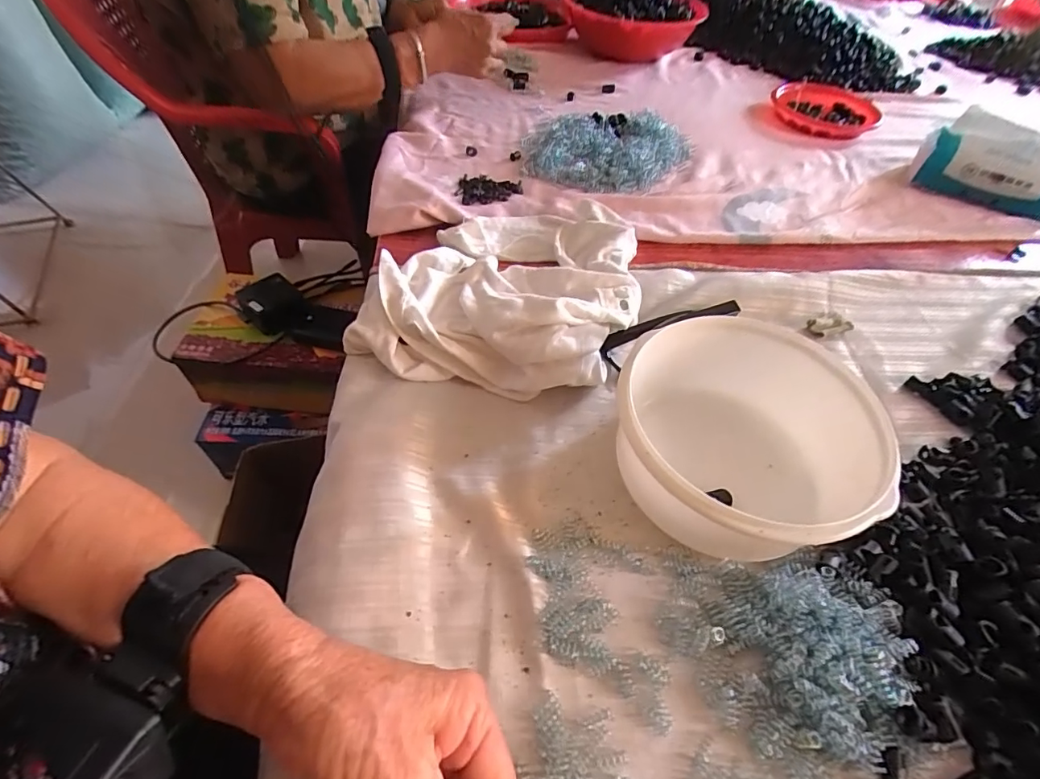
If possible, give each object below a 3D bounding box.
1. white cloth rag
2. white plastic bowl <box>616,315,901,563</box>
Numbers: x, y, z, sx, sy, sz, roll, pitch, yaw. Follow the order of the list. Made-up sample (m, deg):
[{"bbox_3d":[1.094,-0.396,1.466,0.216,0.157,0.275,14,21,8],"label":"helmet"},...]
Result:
[{"bbox_3d":[0.001,-0.114,0.434,0.214,0.050,0.263,17,52,11],"label":"white cloth rag"},{"bbox_3d":[0.141,0.036,0.314,0.150,0.073,0.148,1,51,-2],"label":"white plastic bowl"}]

